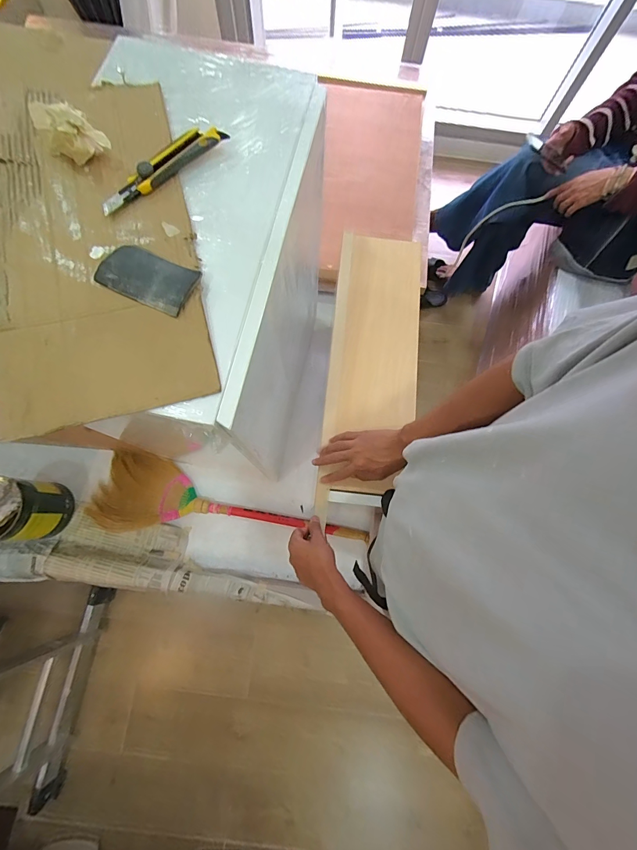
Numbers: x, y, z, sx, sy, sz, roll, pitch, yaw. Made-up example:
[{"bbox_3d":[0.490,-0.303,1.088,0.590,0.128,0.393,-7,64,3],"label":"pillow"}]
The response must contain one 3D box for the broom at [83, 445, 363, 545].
[{"bbox_3d":[-0.258,0.272,0.973,0.786,0.082,0.221,17,75,3],"label":"broom"}]

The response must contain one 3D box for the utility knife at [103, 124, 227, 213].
[{"bbox_3d":[-0.213,-0.353,0.463,0.192,0.018,0.037,-43,80,-11],"label":"utility knife"}]

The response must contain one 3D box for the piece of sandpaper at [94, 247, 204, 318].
[{"bbox_3d":[-0.211,-0.183,0.421,0.113,0.012,0.067,21,76,4],"label":"piece of sandpaper"}]

